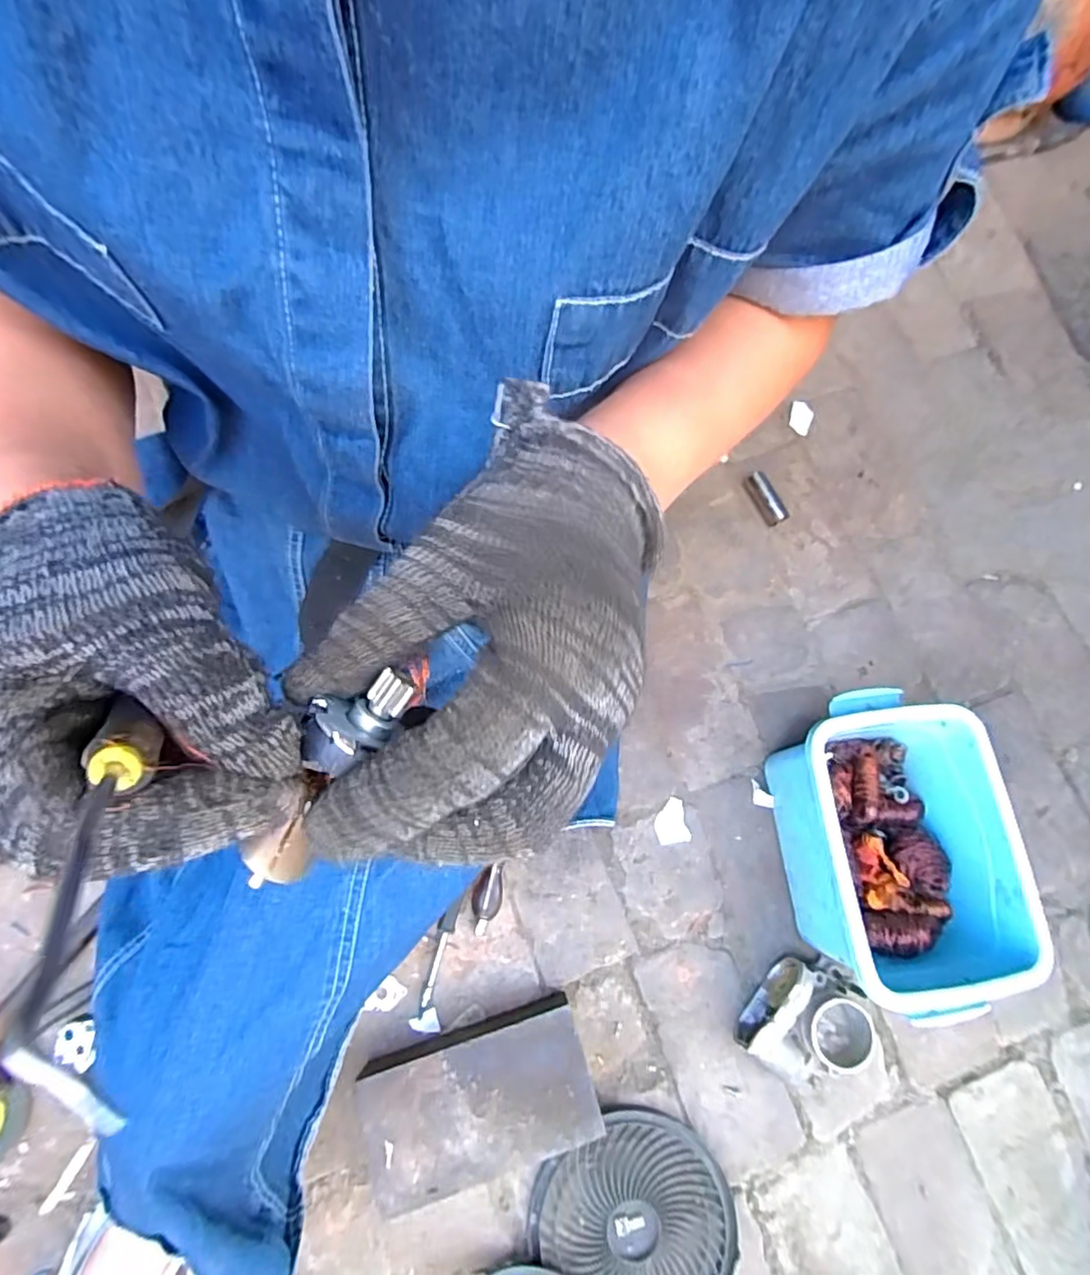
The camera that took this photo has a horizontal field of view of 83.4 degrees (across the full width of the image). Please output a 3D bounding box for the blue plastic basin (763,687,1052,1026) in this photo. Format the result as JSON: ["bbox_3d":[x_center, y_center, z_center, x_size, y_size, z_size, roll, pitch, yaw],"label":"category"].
[{"bbox_3d":[0.363,0.218,0.656,0.193,0.159,0.310,-4,75,-4],"label":"blue plastic basin"}]

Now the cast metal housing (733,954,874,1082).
[{"bbox_3d":[0.279,0.406,0.646,0.100,0.064,0.125,37,76,7],"label":"cast metal housing"}]

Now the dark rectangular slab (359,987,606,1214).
[{"bbox_3d":[-0.066,0.458,0.614,0.220,0.066,0.124,-16,76,-7],"label":"dark rectangular slab"}]

